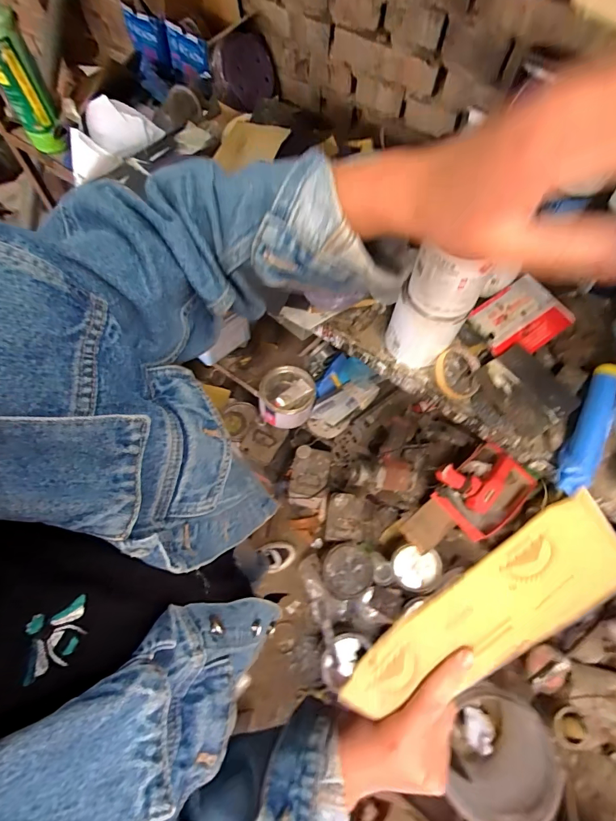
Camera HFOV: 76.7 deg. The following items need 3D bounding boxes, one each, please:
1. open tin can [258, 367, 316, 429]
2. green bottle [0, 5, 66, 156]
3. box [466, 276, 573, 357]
[{"bbox_3d":[-0.058,-0.044,1.085,0.148,0.088,0.159,-1,65,2],"label":"open tin can"},{"bbox_3d":[-0.556,-0.638,0.749,0.079,0.240,0.067,23,68,12],"label":"green bottle"},{"bbox_3d":[0.377,-0.164,0.698,0.152,0.028,0.120,-32,68,-12],"label":"box"}]

